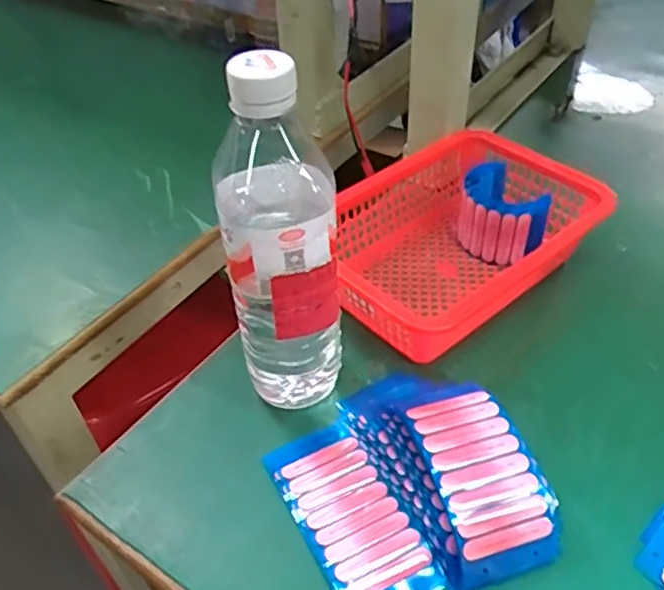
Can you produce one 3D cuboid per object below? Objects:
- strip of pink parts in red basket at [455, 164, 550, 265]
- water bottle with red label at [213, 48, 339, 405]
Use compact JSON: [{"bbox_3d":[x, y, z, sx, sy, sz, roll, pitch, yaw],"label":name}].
[{"bbox_3d":[0.141,-0.066,0.528,0.070,0.057,0.076,13,46,15],"label":"strip of pink parts in red basket"},{"bbox_3d":[-0.032,-0.025,0.371,0.063,0.222,0.066,-14,45,-12],"label":"water bottle with red label"}]

